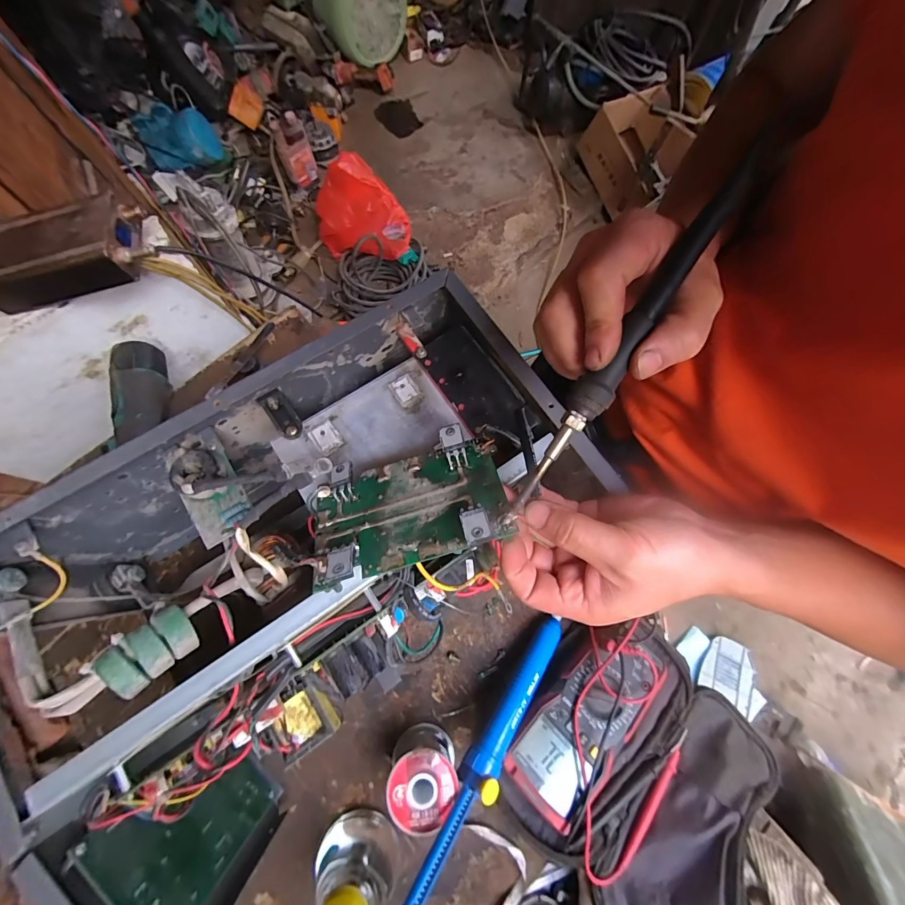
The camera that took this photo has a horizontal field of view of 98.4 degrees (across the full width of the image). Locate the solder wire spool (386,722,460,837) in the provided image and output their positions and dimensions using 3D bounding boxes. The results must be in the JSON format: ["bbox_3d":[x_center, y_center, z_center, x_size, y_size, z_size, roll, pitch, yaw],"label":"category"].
[{"bbox_3d":[-0.029,0.313,0.382,0.061,0.075,0.060,0,73,-1],"label":"solder wire spool"}]

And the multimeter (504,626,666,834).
[{"bbox_3d":[0.136,0.264,0.390,0.185,0.039,0.081,-39,78,-11],"label":"multimeter"}]

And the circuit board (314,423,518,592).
[{"bbox_3d":[-0.031,0.032,0.253,0.125,0.015,0.088,-18,48,-1],"label":"circuit board"}]

